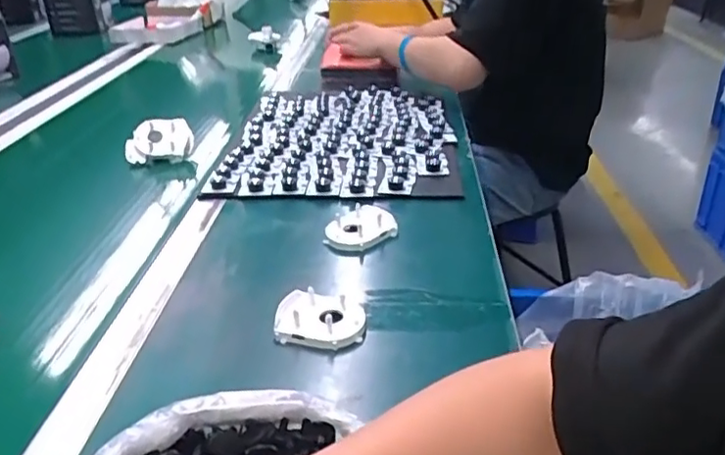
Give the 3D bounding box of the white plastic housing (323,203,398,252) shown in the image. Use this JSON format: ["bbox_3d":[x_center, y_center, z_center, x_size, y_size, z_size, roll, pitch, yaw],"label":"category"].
[{"bbox_3d":[-0.006,-0.002,0.738,0.076,0.020,0.082,-1,29,1],"label":"white plastic housing"}]

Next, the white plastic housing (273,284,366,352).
[{"bbox_3d":[-0.038,0.086,0.588,0.082,0.026,0.063,5,29,12],"label":"white plastic housing"}]

